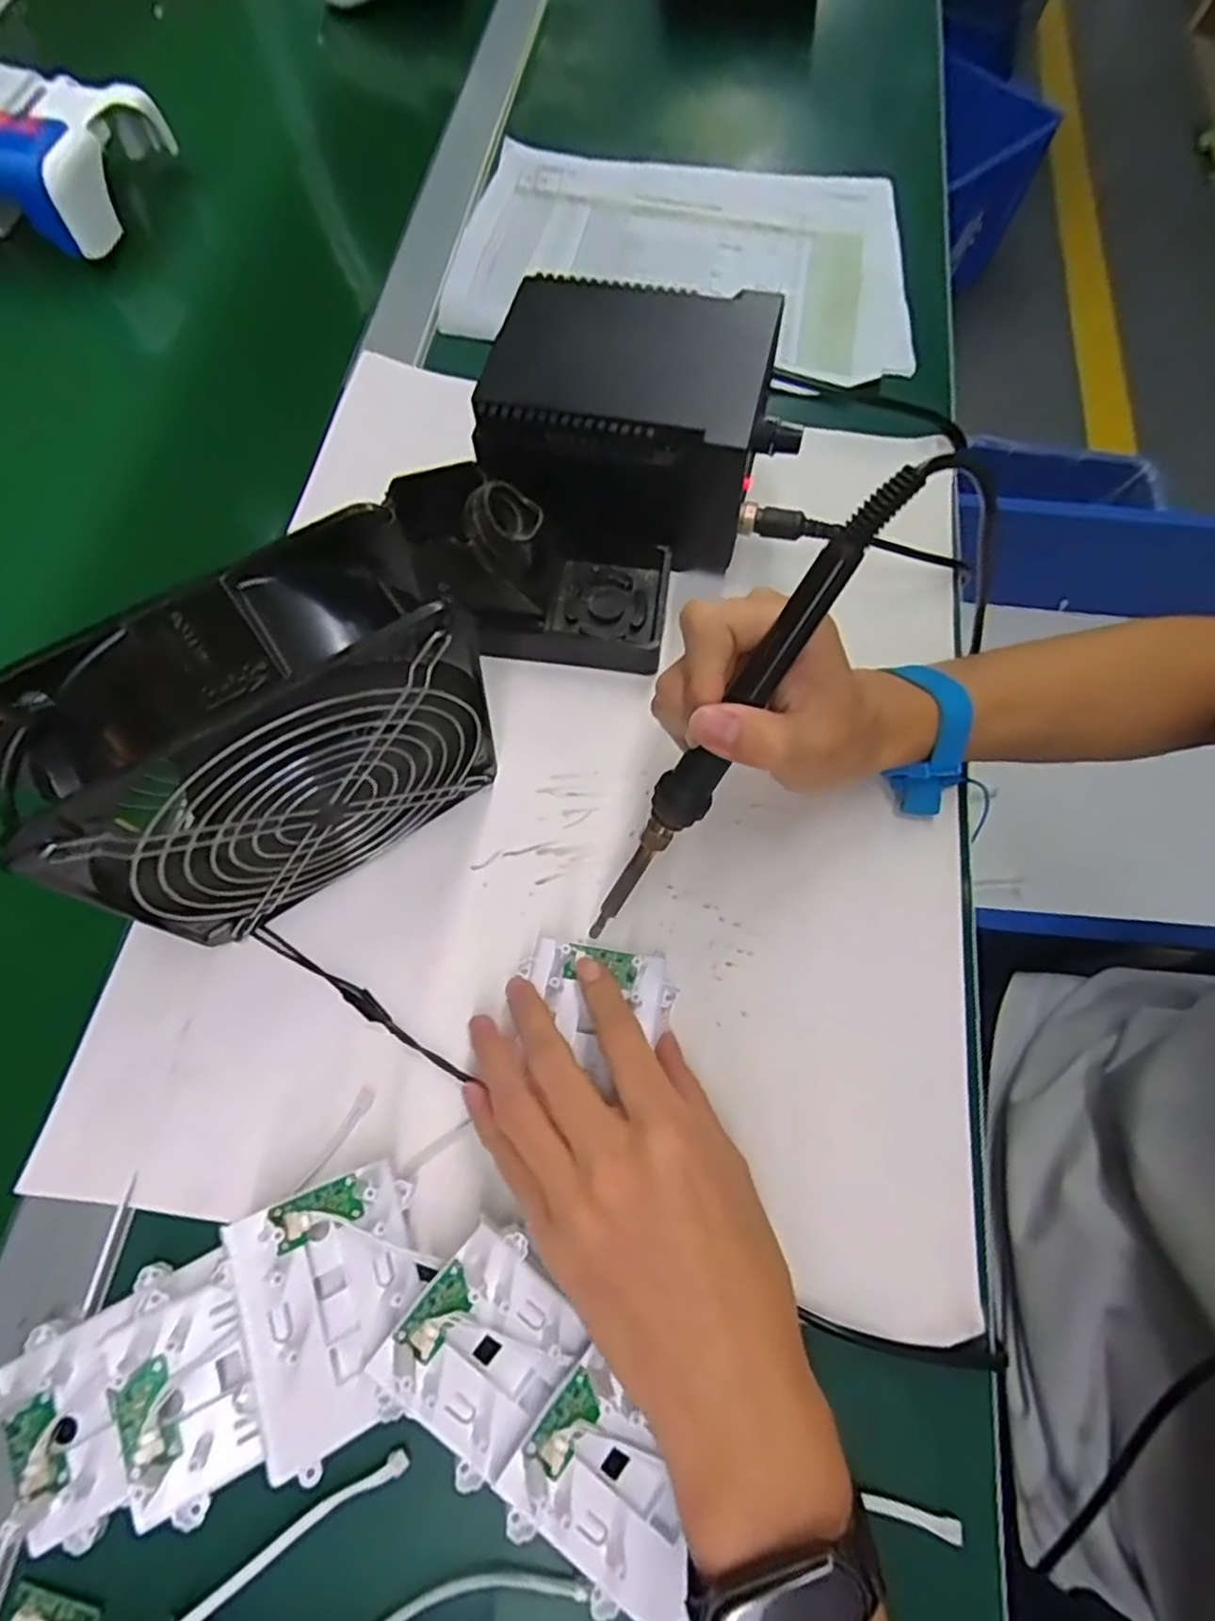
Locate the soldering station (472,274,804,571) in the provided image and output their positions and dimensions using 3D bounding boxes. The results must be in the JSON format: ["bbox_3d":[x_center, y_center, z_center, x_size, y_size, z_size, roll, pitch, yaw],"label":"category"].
[{"bbox_3d":[0.014,-0.215,0.392,0.147,0.083,0.119,11,67,1],"label":"soldering station"}]

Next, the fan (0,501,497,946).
[{"bbox_3d":[-0.122,-0.017,0.278,0.145,0.155,0.060,-35,73,-16],"label":"fan"}]

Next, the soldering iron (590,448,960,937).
[{"bbox_3d":[0.047,-0.029,0.270,0.019,0.220,0.026,38,30,12],"label":"soldering iron"}]

